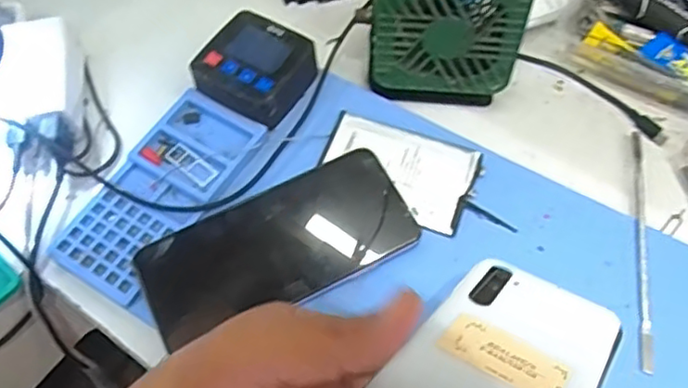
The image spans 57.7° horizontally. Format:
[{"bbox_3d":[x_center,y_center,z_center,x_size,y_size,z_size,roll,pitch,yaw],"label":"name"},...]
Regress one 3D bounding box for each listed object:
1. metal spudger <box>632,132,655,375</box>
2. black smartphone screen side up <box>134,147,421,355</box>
[{"bbox_3d":[0.190,0.031,0.398,0.008,0.008,0.168,9,61,7],"label":"metal spudger"},{"bbox_3d":[-0.042,0.032,0.389,0.166,0.012,0.076,-24,63,-11],"label":"black smartphone screen side up"}]

